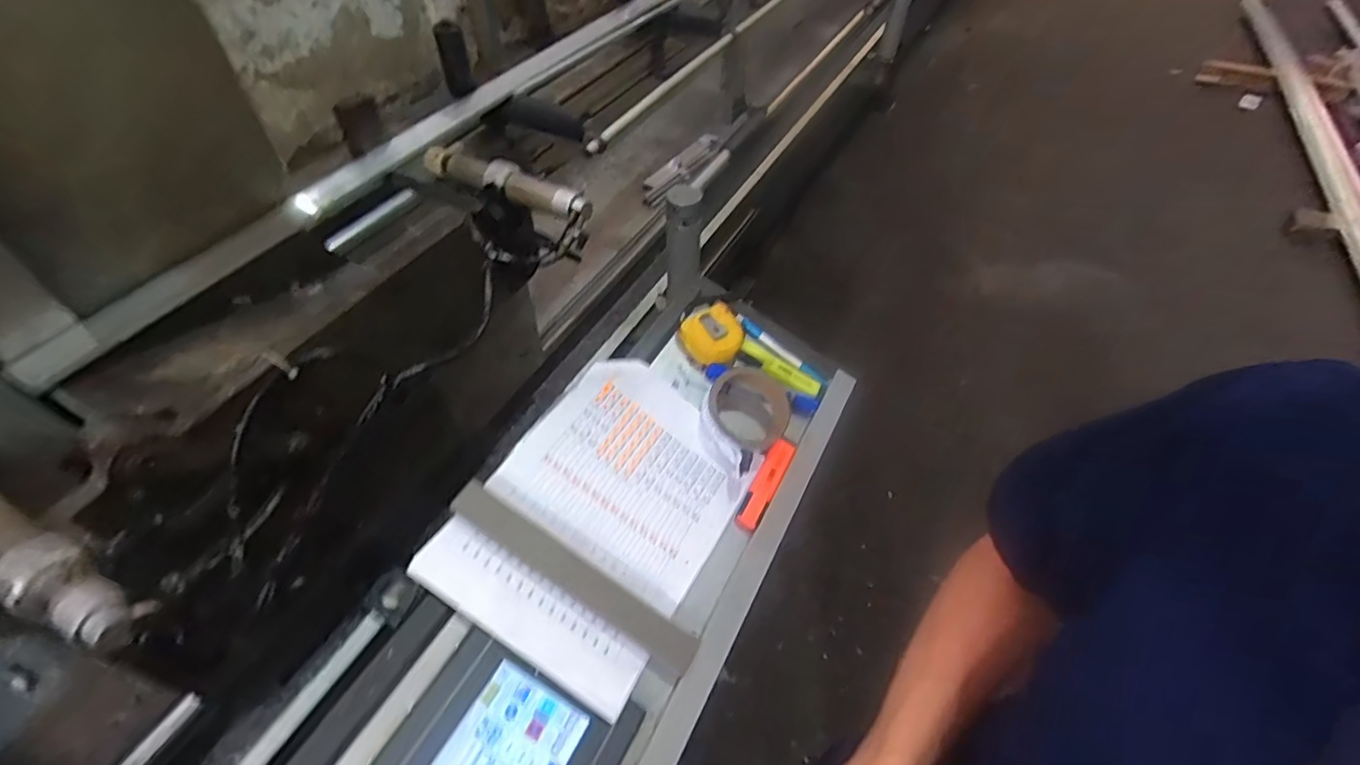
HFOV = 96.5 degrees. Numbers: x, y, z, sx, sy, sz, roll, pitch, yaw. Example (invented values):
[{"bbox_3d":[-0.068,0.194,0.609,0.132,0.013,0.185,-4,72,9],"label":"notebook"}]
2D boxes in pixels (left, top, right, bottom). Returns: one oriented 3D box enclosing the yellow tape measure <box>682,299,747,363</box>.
[{"bbox_3d":[0.039,-0.061,0.727,0.072,0.033,0.072,3,50,2],"label":"yellow tape measure"}]

